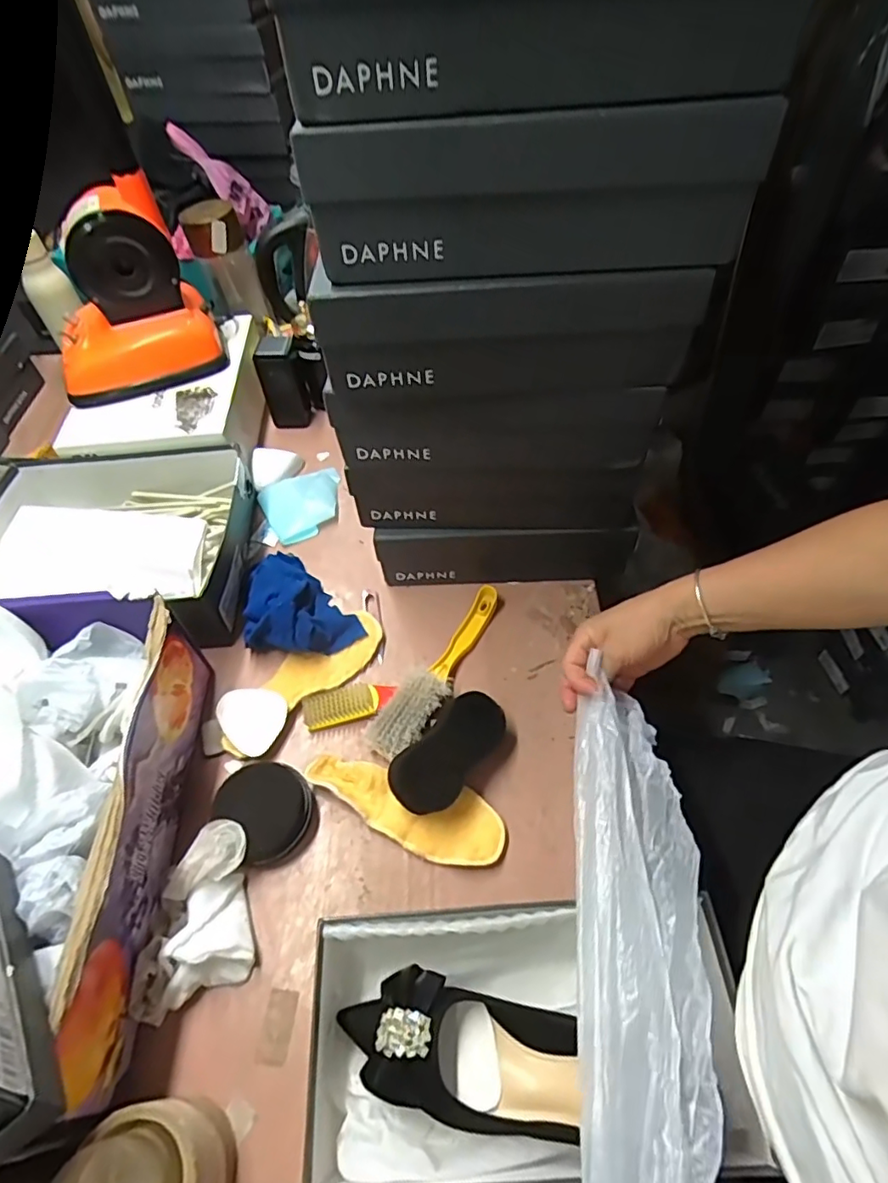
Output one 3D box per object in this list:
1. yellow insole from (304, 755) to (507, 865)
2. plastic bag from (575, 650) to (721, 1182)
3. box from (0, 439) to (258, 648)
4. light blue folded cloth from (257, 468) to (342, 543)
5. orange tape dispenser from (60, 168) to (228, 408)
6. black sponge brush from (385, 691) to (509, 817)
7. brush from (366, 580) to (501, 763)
[{"bbox_3d":[-0.039,0.206,0.571,0.197,0.016,0.065,16,56,14],"label":"yellow insole"},{"bbox_3d":[0.130,0.241,0.395,0.072,0.052,0.391,4,51,6],"label":"plastic bag"},{"bbox_3d":[-0.418,-0.051,0.727,0.341,0.078,0.258,-3,54,1],"label":"box"},{"bbox_3d":[-0.190,-0.124,0.823,0.114,0.020,0.103,-25,57,-15],"label":"light blue folded cloth"},{"bbox_3d":[-0.423,-0.380,0.769,0.214,0.210,0.114,-24,56,-14],"label":"orange tape dispenser"},{"bbox_3d":[0.004,0.158,0.589,0.065,0.029,0.132,48,65,-6],"label":"black sponge brush"},{"bbox_3d":[0.002,0.082,0.650,0.051,0.035,0.234,28,60,21],"label":"brush"}]

